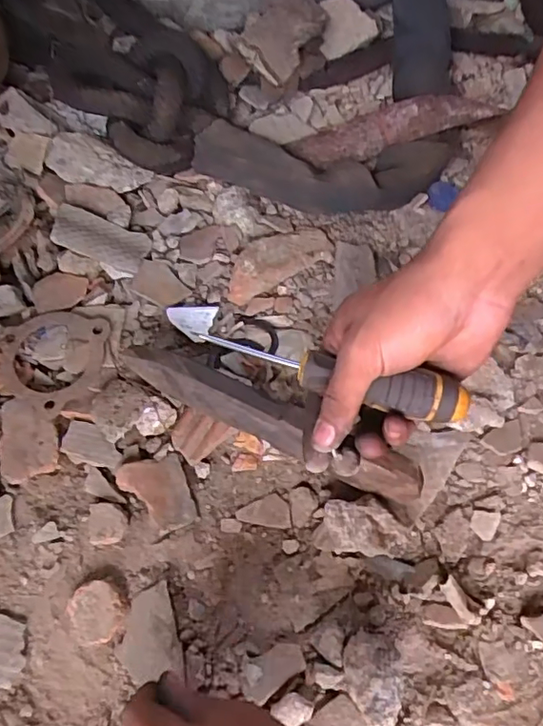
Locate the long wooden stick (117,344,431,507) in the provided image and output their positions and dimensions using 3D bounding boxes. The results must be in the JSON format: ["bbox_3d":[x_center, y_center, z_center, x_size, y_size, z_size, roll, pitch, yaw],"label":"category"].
[{"bbox_3d":[-0.001,0.037,0.433,0.236,0.042,0.044,24,63,11],"label":"long wooden stick"}]

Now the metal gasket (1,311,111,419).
[{"bbox_3d":[-0.179,-0.010,0.471,0.083,0.008,0.087,0,66,-1],"label":"metal gasket"}]

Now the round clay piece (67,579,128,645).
[{"bbox_3d":[-0.118,0.168,0.385,0.037,0.013,0.039,1,61,-2],"label":"round clay piece"}]

